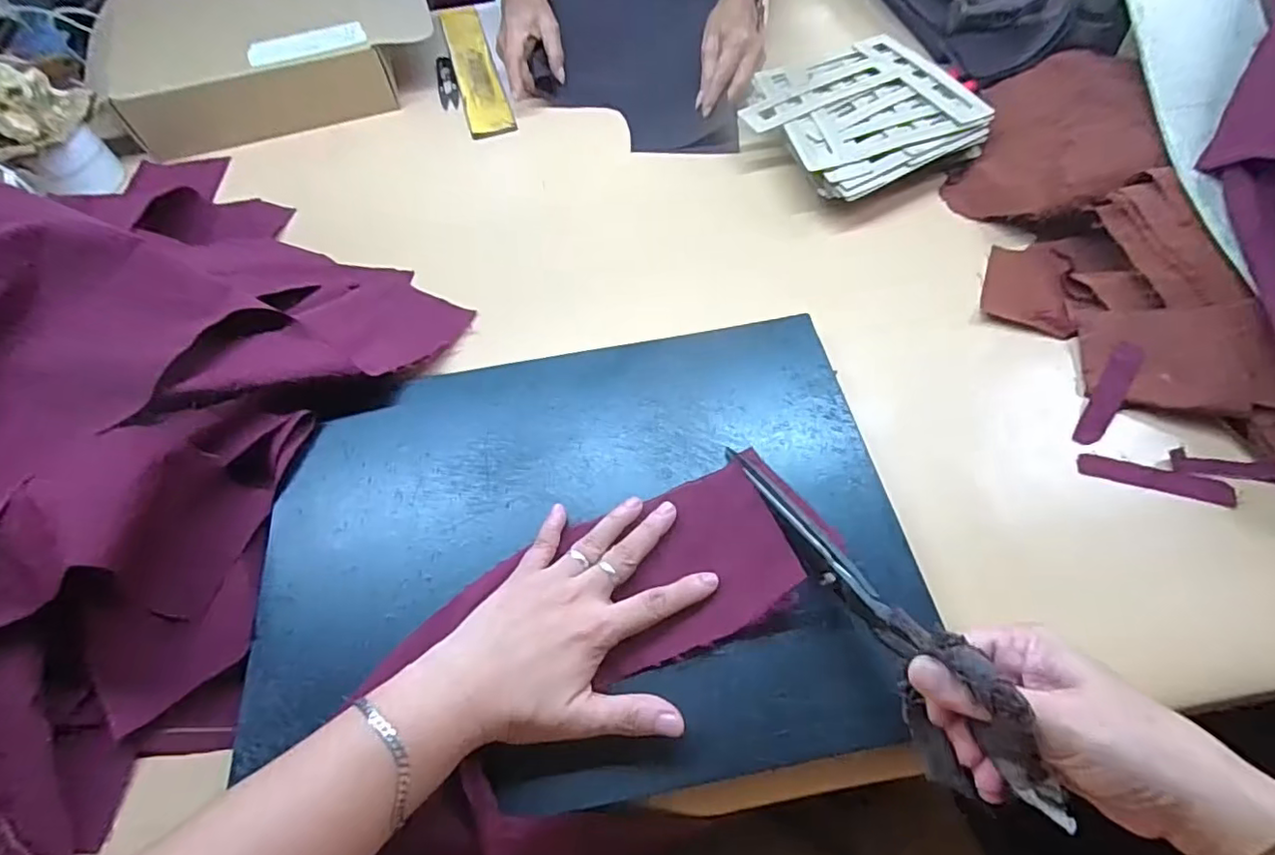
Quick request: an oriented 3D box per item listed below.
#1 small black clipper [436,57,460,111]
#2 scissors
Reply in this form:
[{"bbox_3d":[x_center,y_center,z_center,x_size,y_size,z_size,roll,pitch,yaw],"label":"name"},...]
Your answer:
[{"bbox_3d":[-0.221,-0.400,0.692,0.022,0.007,0.105,-14,60,-4],"label":"small black clipper"},{"bbox_3d":[0.119,0.089,0.320,0.032,0.074,0.237,-26,45,-11],"label":"scissors"}]

